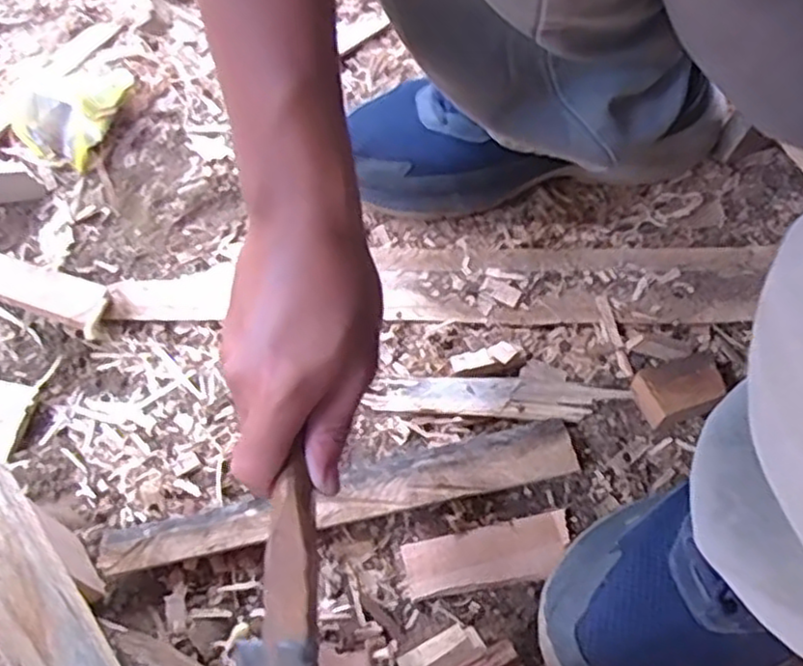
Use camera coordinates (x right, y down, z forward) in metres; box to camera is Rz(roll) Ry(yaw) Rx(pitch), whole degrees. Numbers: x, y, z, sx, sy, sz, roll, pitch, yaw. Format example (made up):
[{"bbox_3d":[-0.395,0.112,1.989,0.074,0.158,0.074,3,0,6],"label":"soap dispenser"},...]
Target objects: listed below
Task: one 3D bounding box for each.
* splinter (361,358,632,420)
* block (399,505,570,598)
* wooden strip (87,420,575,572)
[{"bbox_3d":[0.062,0.037,0.478,0.165,0.006,0.040,-1,67,-1],"label":"splinter"},{"bbox_3d":[0.053,0.133,0.431,0.102,0.006,0.035,-11,68,-5],"label":"block"},{"bbox_3d":[-0.033,0.099,0.437,0.281,0.016,0.033,-11,68,-5],"label":"wooden strip"}]

